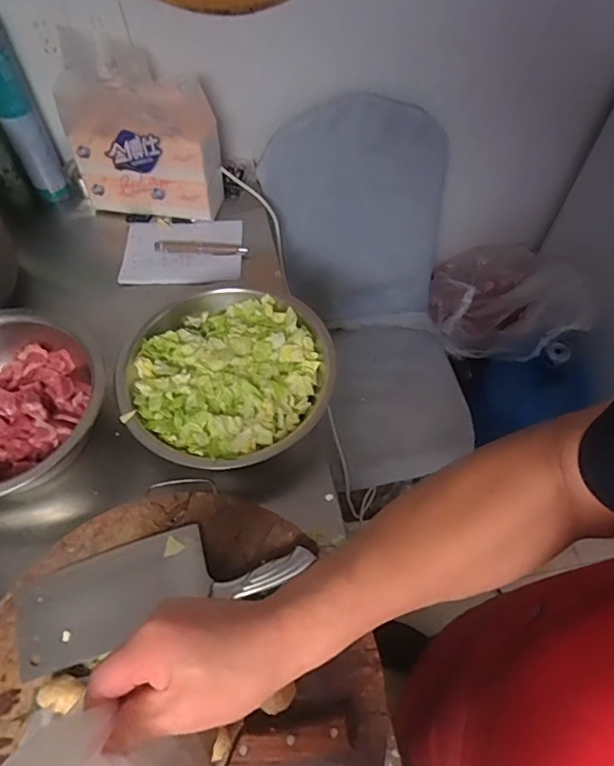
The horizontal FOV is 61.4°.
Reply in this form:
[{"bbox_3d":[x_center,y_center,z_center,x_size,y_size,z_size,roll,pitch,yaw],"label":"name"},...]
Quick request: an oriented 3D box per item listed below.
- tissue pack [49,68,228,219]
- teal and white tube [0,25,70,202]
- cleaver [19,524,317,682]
[{"bbox_3d":[-0.285,-0.422,0.911,0.245,0.214,0.115,10,59,6],"label":"tissue pack"},{"bbox_3d":[-0.499,-0.472,0.885,0.069,0.331,0.056,-24,62,-14],"label":"teal and white tube"},{"bbox_3d":[-0.157,0.215,0.565,0.307,0.025,0.095,-17,60,-10],"label":"cleaver"}]

